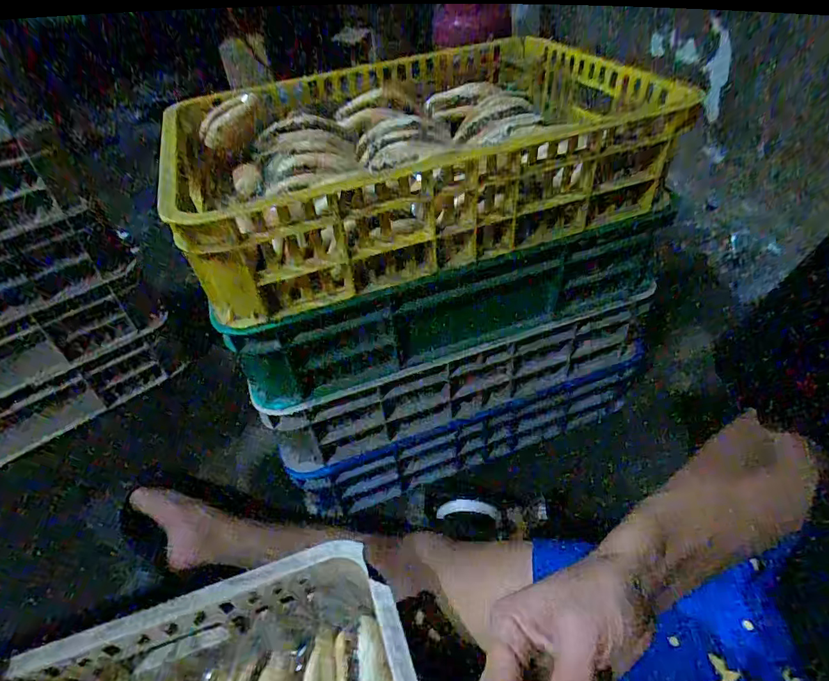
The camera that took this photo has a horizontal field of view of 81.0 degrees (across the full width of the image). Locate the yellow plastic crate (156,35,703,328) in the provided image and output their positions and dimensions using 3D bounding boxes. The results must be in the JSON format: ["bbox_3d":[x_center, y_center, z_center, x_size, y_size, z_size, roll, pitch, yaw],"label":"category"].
[{"bbox_3d":[-0.034,-0.273,0.672,0.541,0.139,0.456,-18,42,-13],"label":"yellow plastic crate"}]

